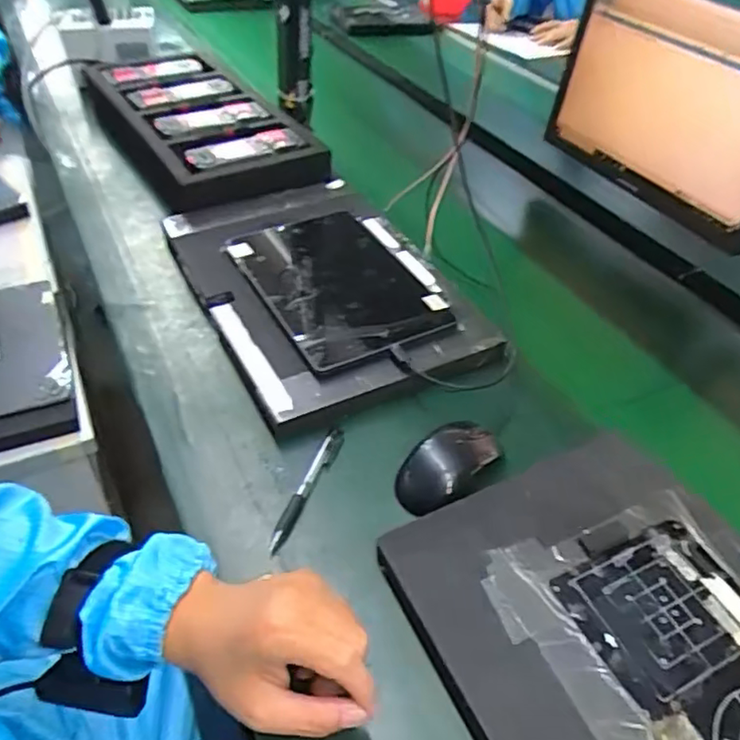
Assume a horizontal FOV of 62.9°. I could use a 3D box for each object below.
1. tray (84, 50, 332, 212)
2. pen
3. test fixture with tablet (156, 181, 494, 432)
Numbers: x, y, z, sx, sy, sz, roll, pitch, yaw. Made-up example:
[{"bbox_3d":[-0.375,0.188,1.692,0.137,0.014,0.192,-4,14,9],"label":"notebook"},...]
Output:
[{"bbox_3d":[-0.276,-0.393,0.938,0.228,0.057,0.490,-21,49,-24],"label":"tray"},{"bbox_3d":[-0.054,0.100,0.516,0.014,0.016,0.129,19,45,14],"label":"pen"},{"bbox_3d":[-0.062,-0.107,0.692,0.257,0.030,0.376,-18,48,-23],"label":"test fixture with tablet"}]

